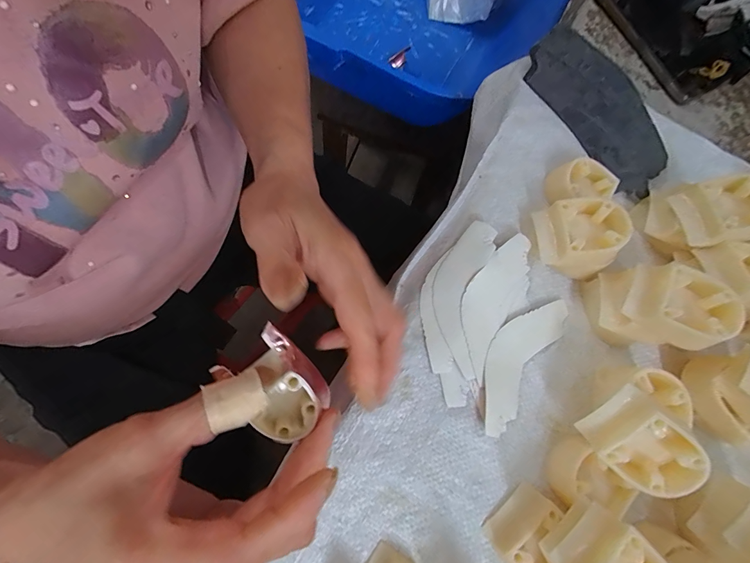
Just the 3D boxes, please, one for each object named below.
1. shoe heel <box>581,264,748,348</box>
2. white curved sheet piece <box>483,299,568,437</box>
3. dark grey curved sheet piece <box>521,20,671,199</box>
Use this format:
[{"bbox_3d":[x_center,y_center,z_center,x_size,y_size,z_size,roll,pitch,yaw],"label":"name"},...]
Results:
[{"bbox_3d":[0.201,0.018,0.256,0.065,0.056,0.055,14,73,-4],"label":"shoe heel"},{"bbox_3d":[0.106,0.055,0.268,0.040,0.005,0.113,39,73,-1],"label":"white curved sheet piece"},{"bbox_3d":[0.203,-0.160,0.326,0.078,0.017,0.166,-29,83,-8],"label":"dark grey curved sheet piece"}]

